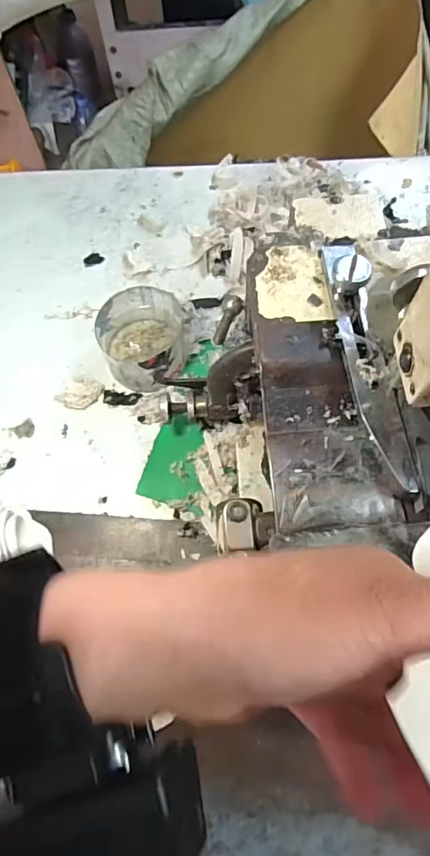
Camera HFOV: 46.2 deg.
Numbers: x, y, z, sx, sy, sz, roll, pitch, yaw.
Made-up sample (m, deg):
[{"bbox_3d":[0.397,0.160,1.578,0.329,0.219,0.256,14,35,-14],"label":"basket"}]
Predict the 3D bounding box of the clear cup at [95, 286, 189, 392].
[{"bbox_3d":[-0.057,-0.067,0.410,0.070,0.048,0.082,-10,67,-1],"label":"clear cup"}]

